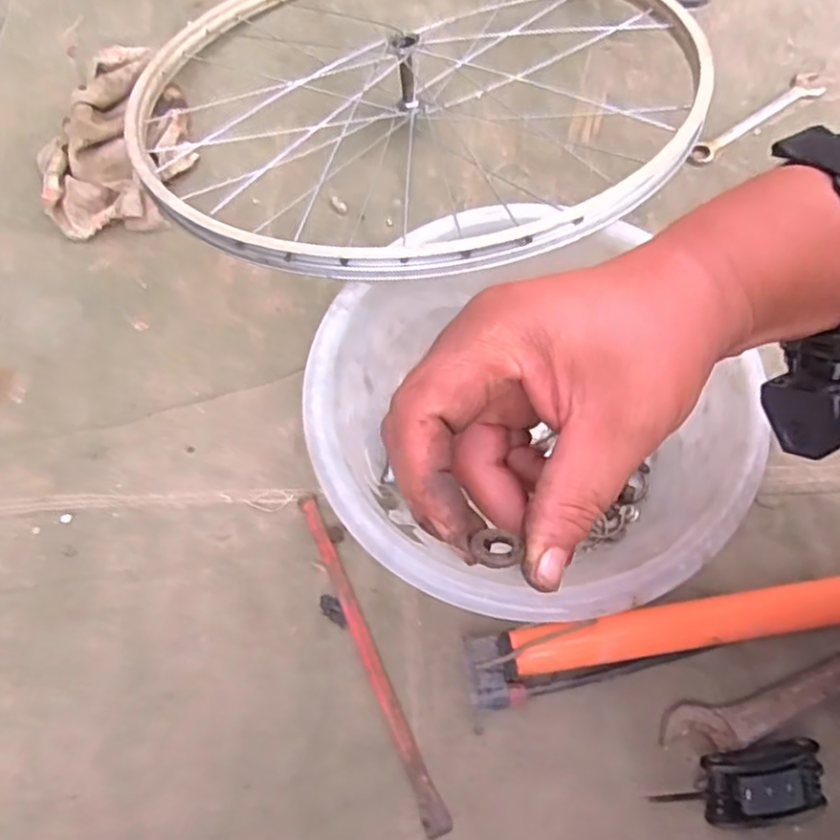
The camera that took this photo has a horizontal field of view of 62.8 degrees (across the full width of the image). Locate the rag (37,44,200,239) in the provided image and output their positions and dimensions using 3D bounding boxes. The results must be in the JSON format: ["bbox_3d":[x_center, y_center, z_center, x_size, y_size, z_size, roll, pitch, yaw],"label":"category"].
[{"bbox_3d":[-0.347,-0.325,0.770,0.166,0.051,0.259,-16,67,-5],"label":"rag"}]

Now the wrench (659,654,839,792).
[{"bbox_3d":[0.313,0.200,0.528,0.264,0.013,0.049,-21,67,-7],"label":"wrench"}]

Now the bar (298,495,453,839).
[{"bbox_3d":[-0.043,0.185,0.553,0.017,0.006,0.281,-24,68,-8],"label":"bar"}]

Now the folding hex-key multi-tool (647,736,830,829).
[{"bbox_3d":[0.230,0.263,0.492,0.118,0.031,0.049,-9,67,-2],"label":"folding hex-key multi-tool"}]

